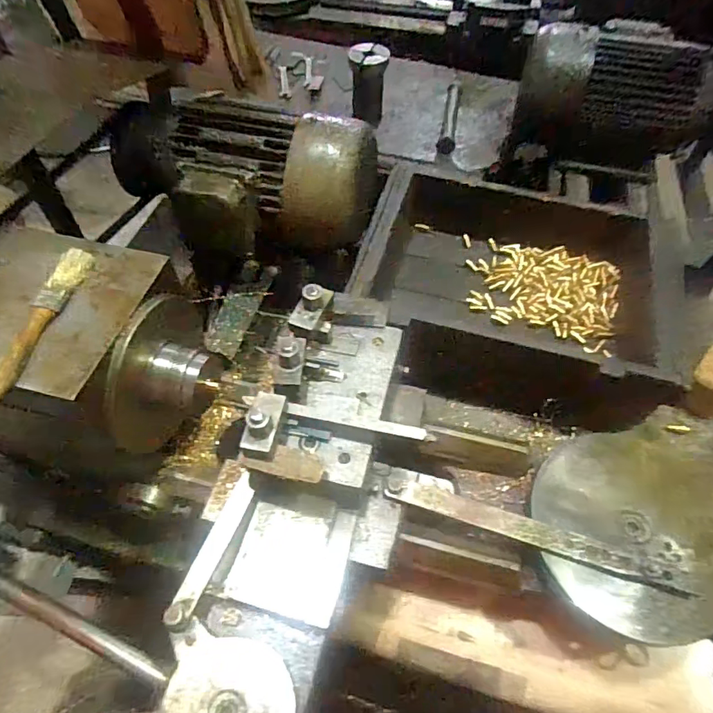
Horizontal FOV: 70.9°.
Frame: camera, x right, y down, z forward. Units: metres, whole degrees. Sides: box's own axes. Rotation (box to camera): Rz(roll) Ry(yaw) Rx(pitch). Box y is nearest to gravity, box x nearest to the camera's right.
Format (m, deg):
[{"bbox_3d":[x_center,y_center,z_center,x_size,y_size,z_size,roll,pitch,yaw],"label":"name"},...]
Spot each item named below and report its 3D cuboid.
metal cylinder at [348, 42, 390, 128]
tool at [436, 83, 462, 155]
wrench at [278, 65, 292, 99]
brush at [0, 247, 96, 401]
[{"bbox_3d":[0.020,-0.463,0.846,0.064,0.107,0.075,3,55,2],"label":"metal cylinder"},{"bbox_3d":[0.163,-0.421,0.868,0.028,0.027,0.199,9,56,6],"label":"tool"},{"bbox_3d":[-0.137,-0.524,0.955,0.023,0.010,0.105,-5,55,-4],"label":"wrench"},{"bbox_3d":[-0.251,-0.026,0.390,0.025,0.013,0.151,9,56,6],"label":"brush"}]

